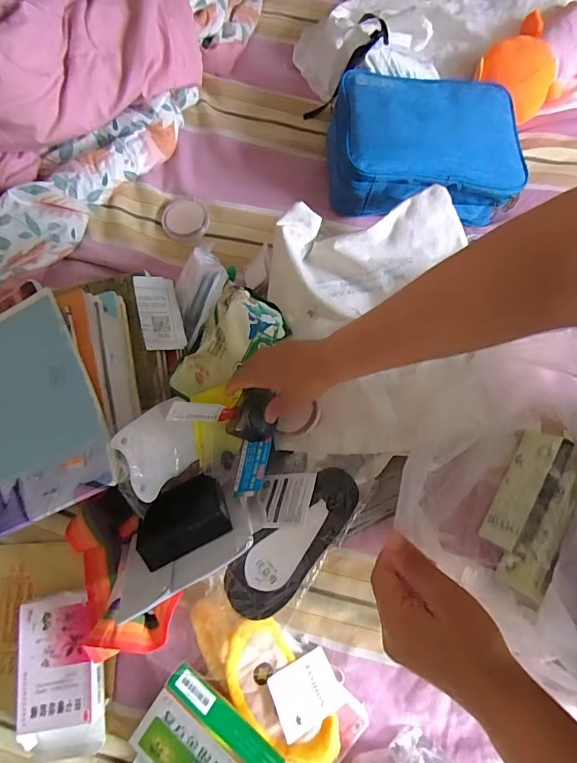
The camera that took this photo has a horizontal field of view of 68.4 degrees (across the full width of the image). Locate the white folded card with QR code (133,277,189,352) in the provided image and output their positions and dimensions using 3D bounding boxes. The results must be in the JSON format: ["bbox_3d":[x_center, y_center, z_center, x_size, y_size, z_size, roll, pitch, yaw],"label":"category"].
[{"bbox_3d":[-0.164,-0.088,0.544,0.052,0.005,0.101,-6,73,-32],"label":"white folded card with QR code"}]

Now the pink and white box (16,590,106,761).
[{"bbox_3d":[-0.273,0.351,0.514,0.100,0.040,0.176,-7,75,-1],"label":"pink and white box"}]

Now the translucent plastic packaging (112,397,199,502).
[{"bbox_3d":[-0.143,0.075,0.474,0.016,0.108,0.087,-5,108,24],"label":"translucent plastic packaging"}]

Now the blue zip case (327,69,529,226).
[{"bbox_3d":[0.204,-0.361,0.651,0.277,0.123,0.201,0,75,1],"label":"blue zip case"}]

